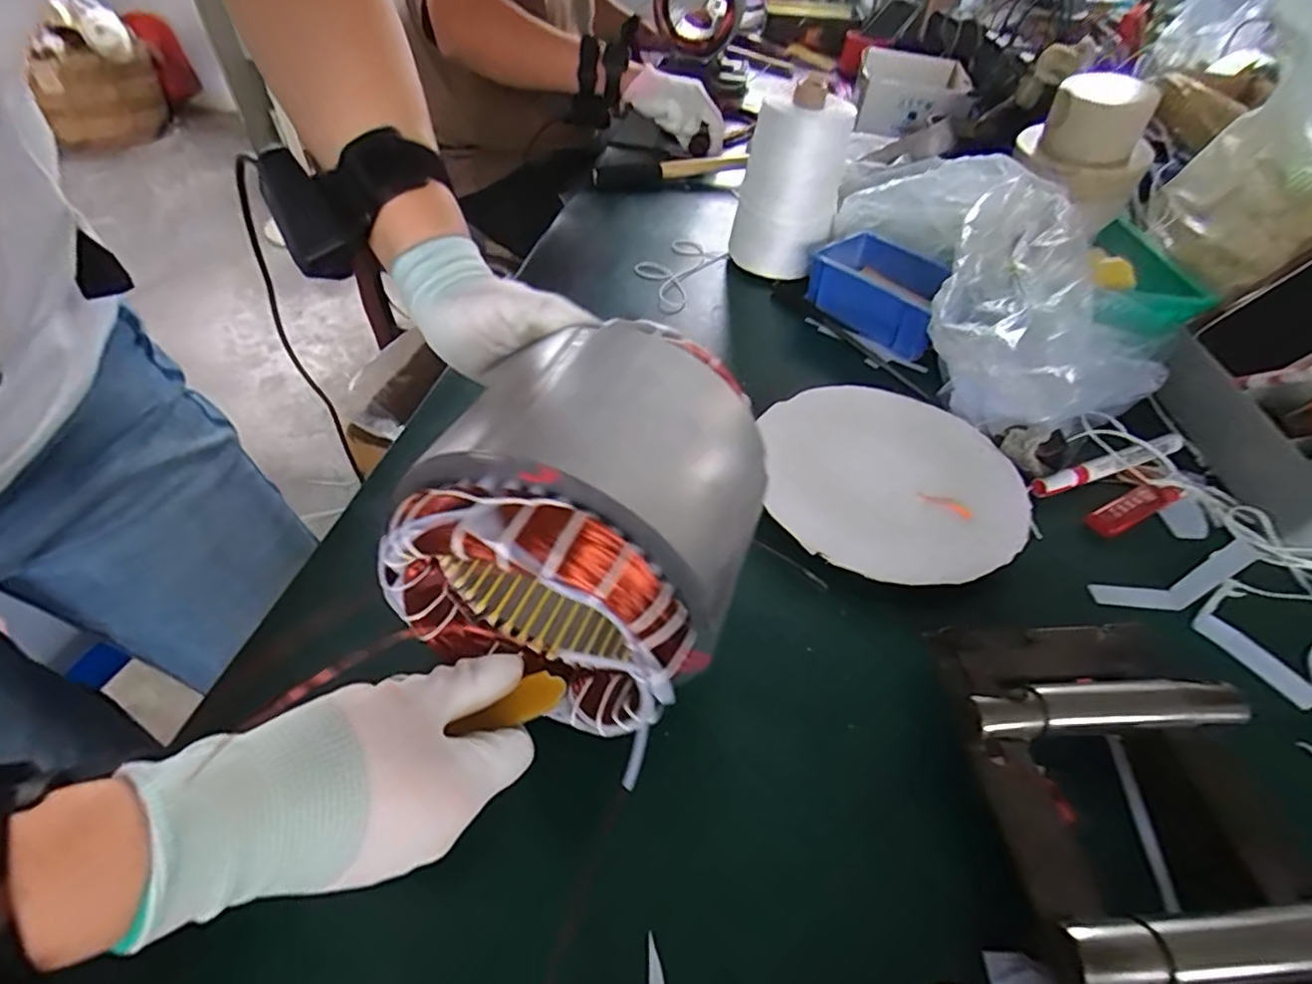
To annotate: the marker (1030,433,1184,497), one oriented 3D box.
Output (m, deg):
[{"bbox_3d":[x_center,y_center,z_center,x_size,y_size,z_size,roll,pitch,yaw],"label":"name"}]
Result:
[{"bbox_3d":[0.348,-0.020,0.470,0.146,0.016,0.014,-15,49,-17],"label":"marker"}]

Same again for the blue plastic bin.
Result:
[{"bbox_3d":[0.228,-0.196,0.606,0.096,0.054,0.139,-30,55,-28],"label":"blue plastic bin"}]

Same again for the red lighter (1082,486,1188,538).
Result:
[{"bbox_3d":[0.345,0.011,0.445,0.079,0.008,0.021,-23,73,-13],"label":"red lighter"}]

